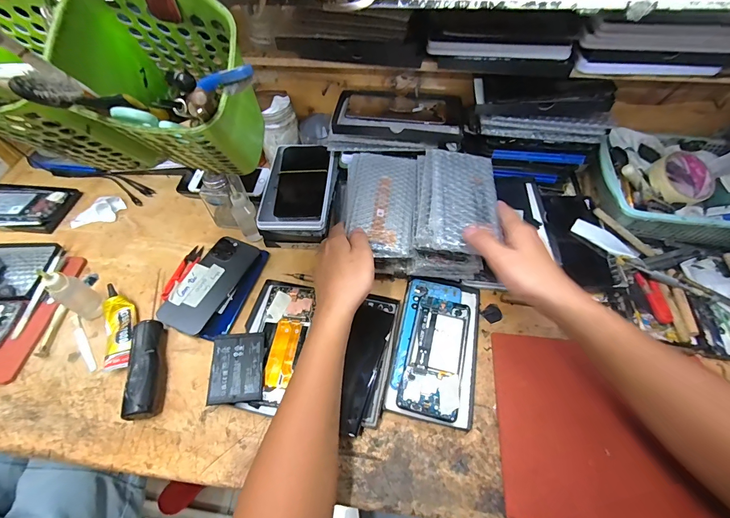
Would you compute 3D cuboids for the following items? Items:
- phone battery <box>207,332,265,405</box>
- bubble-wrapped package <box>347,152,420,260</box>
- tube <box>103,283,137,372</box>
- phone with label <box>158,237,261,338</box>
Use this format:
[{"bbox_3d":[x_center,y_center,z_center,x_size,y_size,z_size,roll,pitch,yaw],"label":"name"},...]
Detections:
[{"bbox_3d":[-0.162,0.137,0.445,0.063,0.006,0.086,-3,56,-10],"label":"phone battery"},{"bbox_3d":[0.022,-0.083,0.495,0.098,0.014,0.167,3,64,3],"label":"bubble-wrapped package"},{"bbox_3d":[-0.346,0.093,0.489,0.040,0.023,0.130,-21,57,-12],"label":"tube"},{"bbox_3d":[-0.234,0.033,0.525,0.075,0.009,0.160,25,60,9],"label":"phone with label"}]

